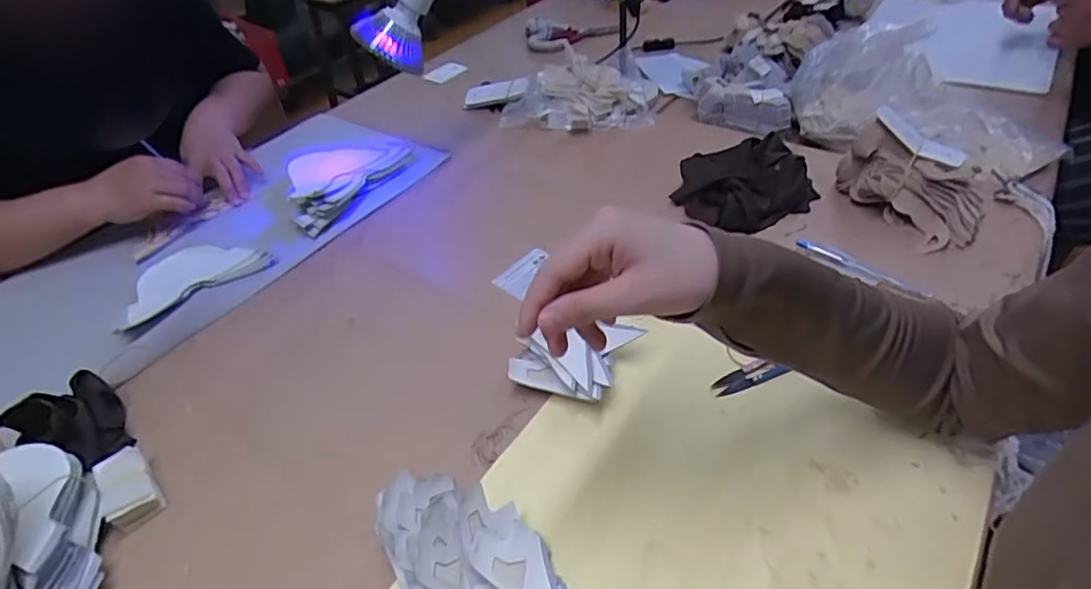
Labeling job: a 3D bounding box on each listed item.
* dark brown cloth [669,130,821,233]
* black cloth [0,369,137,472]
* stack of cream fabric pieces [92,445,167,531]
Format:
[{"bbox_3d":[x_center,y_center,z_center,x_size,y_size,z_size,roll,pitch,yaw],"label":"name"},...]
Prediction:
[{"bbox_3d":[0.234,-0.138,0.706,0.160,0.043,0.144,-21,46,-16],"label":"dark brown cloth"},{"bbox_3d":[-0.399,0.107,0.497,0.084,0.058,0.073,13,47,19],"label":"black cloth"},{"bbox_3d":[-0.333,0.153,0.461,0.036,0.030,0.059,-35,51,-28],"label":"stack of cream fabric pieces"}]

